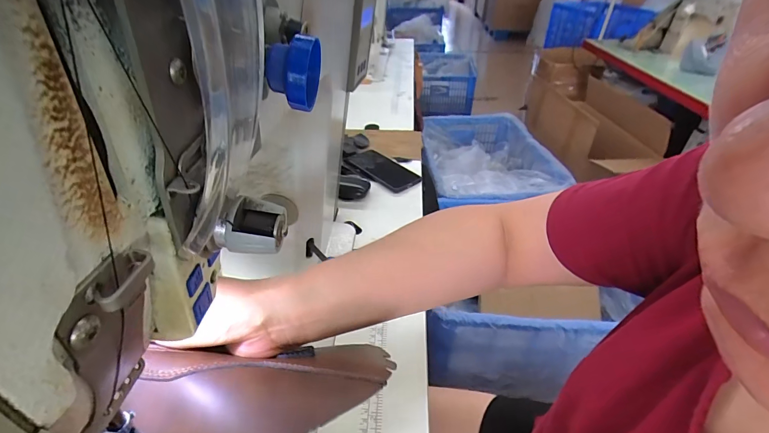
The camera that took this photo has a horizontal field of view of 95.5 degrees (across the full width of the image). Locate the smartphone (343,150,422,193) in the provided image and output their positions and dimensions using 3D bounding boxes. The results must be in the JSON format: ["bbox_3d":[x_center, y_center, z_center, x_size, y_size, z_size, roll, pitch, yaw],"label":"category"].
[{"bbox_3d":[-0.009,-0.108,0.792,0.096,0.015,0.188,-28,46,-31],"label":"smartphone"}]

